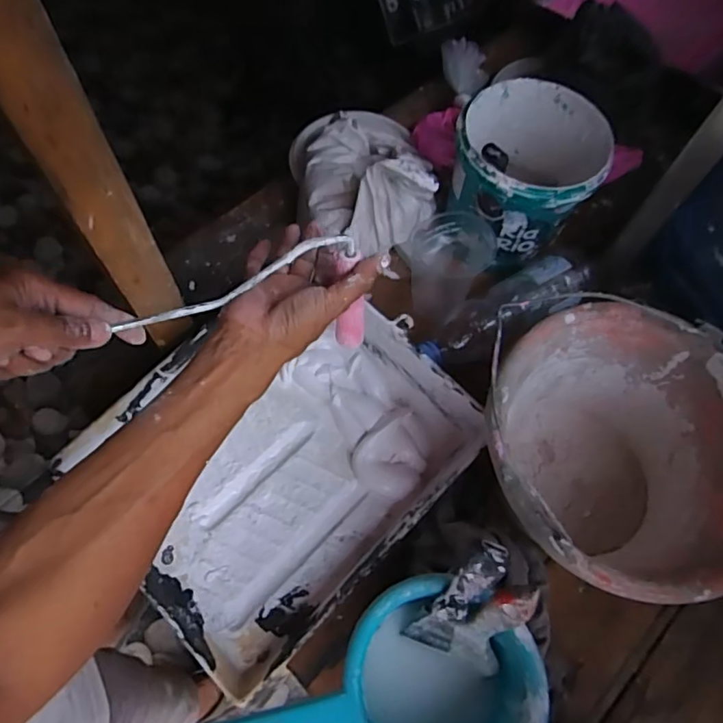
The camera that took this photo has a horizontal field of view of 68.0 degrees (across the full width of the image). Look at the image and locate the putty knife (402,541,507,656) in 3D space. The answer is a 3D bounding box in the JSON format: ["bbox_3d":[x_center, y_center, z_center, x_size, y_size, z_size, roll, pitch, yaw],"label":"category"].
[{"bbox_3d":[0.072,0.184,0.408,0.035,0.160,0.015,28,44,12],"label":"putty knife"}]

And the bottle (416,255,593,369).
[{"bbox_3d":[0.160,-0.056,0.610,0.232,0.050,0.066,-29,69,-15],"label":"bottle"}]

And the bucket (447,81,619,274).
[{"bbox_3d":[0.187,-0.222,0.632,0.154,0.144,0.168,1,64,-2],"label":"bucket"}]

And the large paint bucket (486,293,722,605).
[{"bbox_3d":[0.223,0.093,0.503,0.239,0.170,0.236,1,64,-2],"label":"large paint bucket"}]

